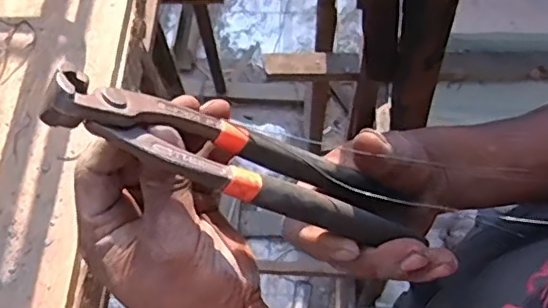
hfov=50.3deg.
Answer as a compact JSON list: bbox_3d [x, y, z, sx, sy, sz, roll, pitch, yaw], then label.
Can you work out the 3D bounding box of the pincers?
[{"bbox_3d":[-0.014,0.004,0.294,0.192,0.022,0.042,21,61,-27],"label":"pincers"}]

